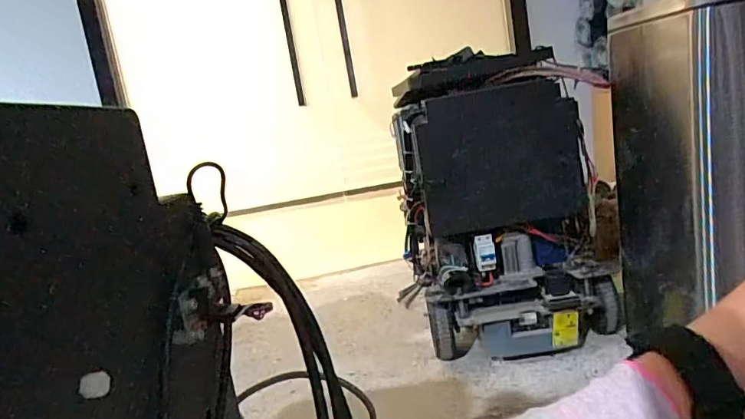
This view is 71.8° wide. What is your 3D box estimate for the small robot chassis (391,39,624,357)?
[{"bbox_3d":[0.313,-0.032,1.265,0.480,0.641,0.354,-8,9,8],"label":"small robot chassis"}]

